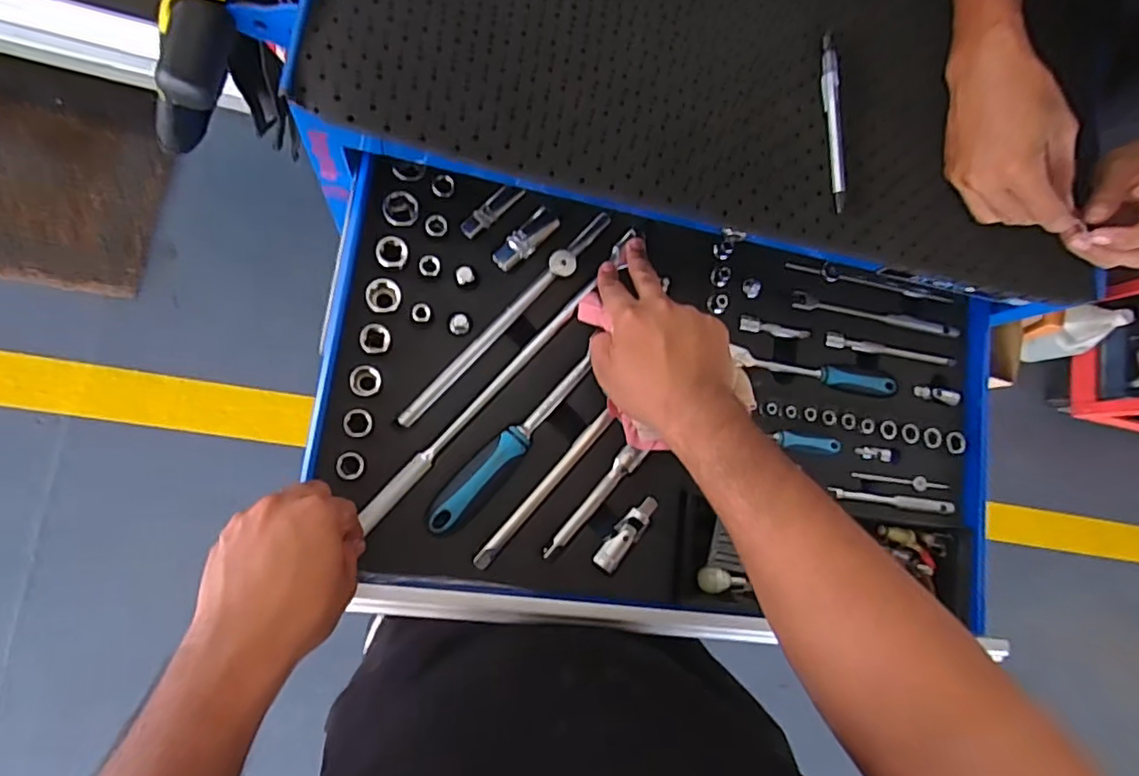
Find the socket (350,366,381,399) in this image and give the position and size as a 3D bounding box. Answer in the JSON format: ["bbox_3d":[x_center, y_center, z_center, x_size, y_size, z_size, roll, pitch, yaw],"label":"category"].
[{"bbox_3d":[-0.152,-0.004,0.448,0.020,0.018,0.022,-5,84,-14],"label":"socket"}]

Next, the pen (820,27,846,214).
[{"bbox_3d":[0.206,-0.206,0.461,0.013,0.005,0.142,-1,83,-13],"label":"pen"}]

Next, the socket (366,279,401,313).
[{"bbox_3d":[-0.142,-0.070,0.458,0.025,0.020,0.023,2,83,-13],"label":"socket"}]

